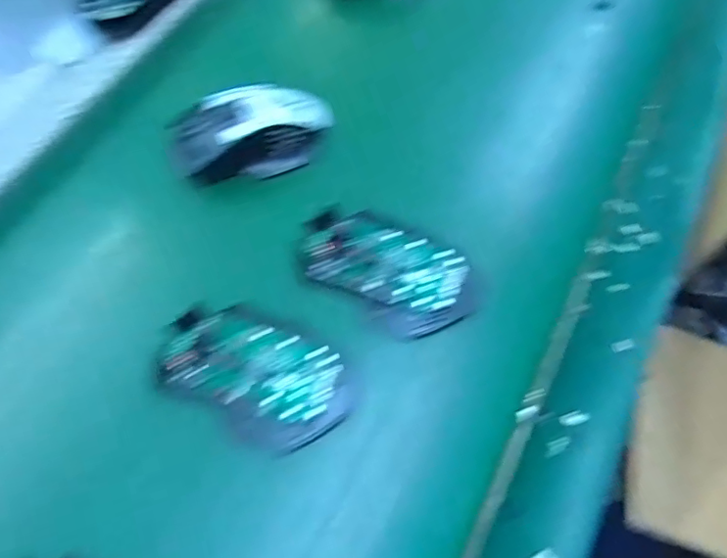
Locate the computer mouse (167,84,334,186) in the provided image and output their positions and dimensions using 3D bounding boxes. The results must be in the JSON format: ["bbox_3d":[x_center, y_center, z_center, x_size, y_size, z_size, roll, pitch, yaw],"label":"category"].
[{"bbox_3d":[-0.084,-0.105,0.413,0.119,0.051,0.072,-21,62,-8],"label":"computer mouse"}]

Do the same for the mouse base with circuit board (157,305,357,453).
[{"bbox_3d":[-0.066,0.054,0.330,0.114,0.017,0.067,28,69,17],"label":"mouse base with circuit board"}]

